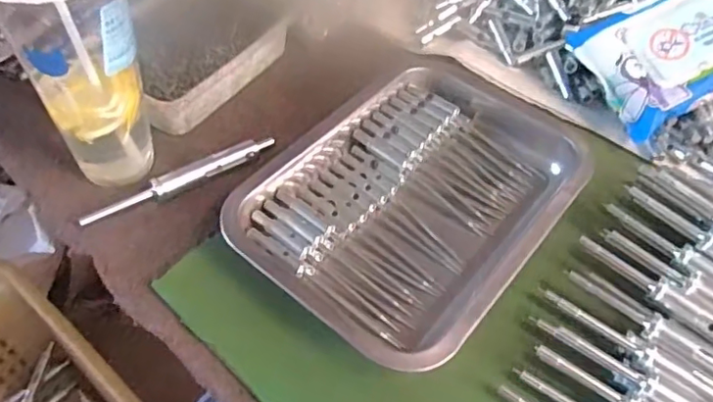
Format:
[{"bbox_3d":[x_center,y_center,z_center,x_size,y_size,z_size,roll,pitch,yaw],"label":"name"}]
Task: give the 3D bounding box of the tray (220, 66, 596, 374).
[{"bbox_3d":[0.052,-0.016,0.445,0.194,0.038,0.278,35,59,19],"label":"tray"}]

